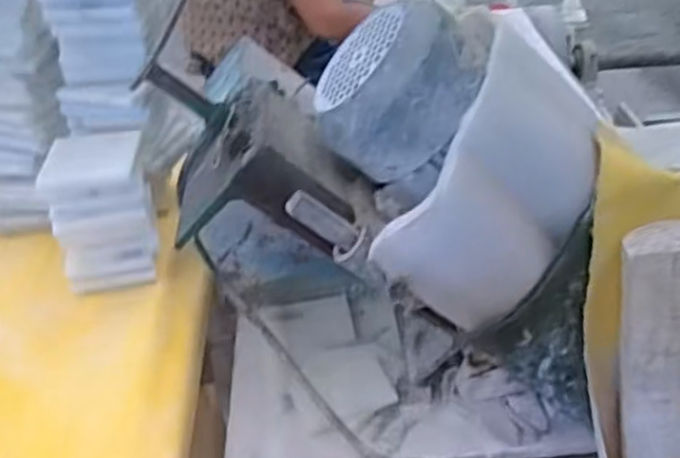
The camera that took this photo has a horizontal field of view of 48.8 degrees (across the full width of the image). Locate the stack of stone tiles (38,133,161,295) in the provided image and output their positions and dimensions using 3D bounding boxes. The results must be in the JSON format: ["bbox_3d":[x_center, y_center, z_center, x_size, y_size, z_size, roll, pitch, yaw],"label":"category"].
[{"bbox_3d":[-0.272,-0.017,0.873,0.110,0.151,0.103,-11,35,-12],"label":"stack of stone tiles"}]

